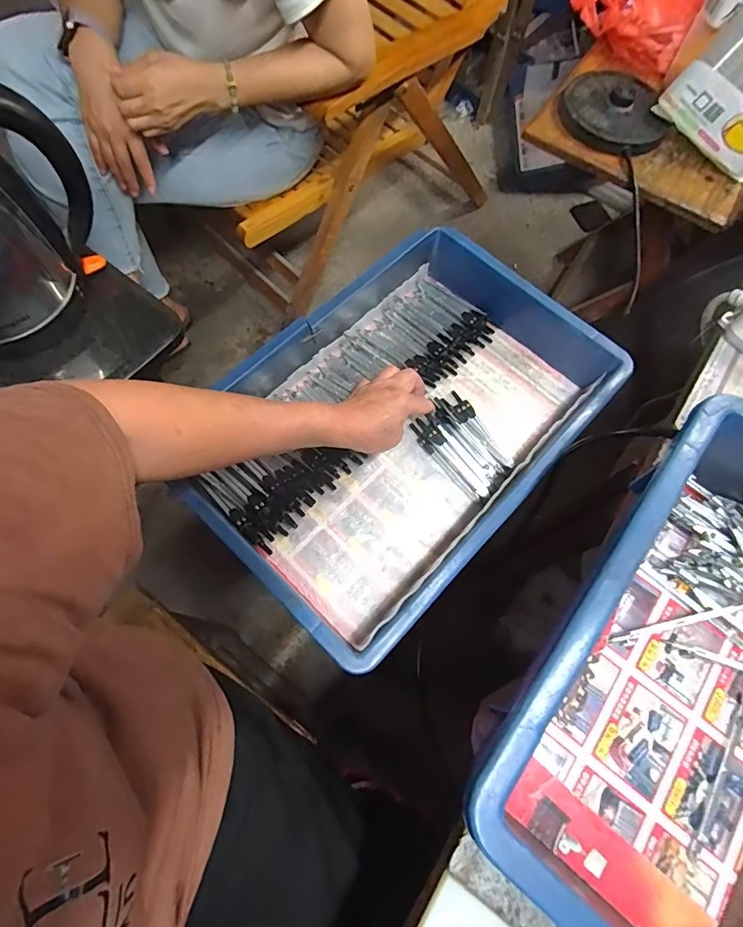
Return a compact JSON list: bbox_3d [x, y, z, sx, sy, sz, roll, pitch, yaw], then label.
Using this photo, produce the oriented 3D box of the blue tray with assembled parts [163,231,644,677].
[{"bbox_3d":[0.037,-0.049,0.507,0.286,0.078,0.439,42,73,13],"label":"blue tray with assembled parts"}]

